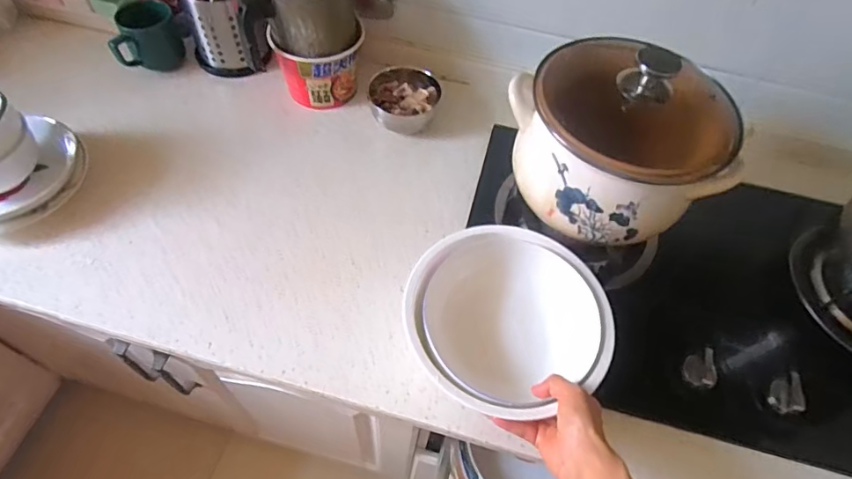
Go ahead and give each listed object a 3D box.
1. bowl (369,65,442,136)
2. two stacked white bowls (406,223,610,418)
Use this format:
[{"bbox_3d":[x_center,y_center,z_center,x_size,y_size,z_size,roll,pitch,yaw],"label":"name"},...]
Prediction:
[{"bbox_3d":[-0.035,-0.219,0.817,0.109,0.070,0.106,2,55,-3],"label":"bowl"},{"bbox_3d":[0.089,0.092,0.571,0.213,0.072,0.210,2,55,-3],"label":"two stacked white bowls"}]

